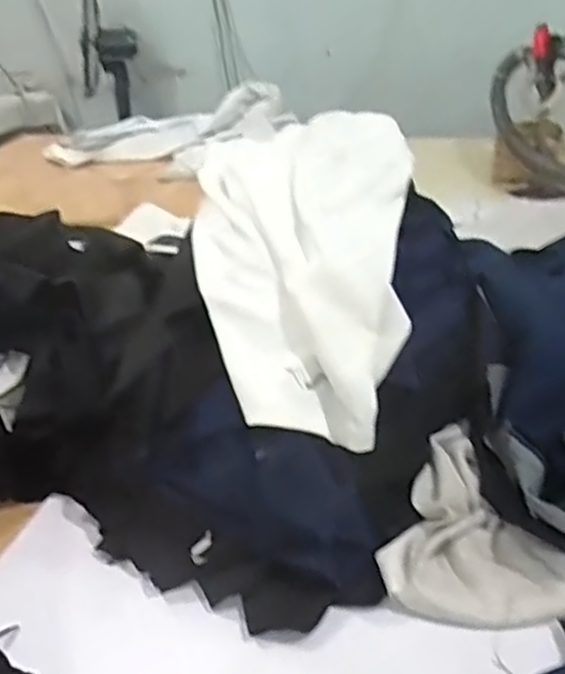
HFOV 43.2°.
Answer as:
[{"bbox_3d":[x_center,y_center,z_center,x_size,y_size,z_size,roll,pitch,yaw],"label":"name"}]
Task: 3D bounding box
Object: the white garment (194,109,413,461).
[{"bbox_3d":[0.022,-0.072,0.800,0.236,0.130,0.393,-2,72,5],"label":"white garment"}]

